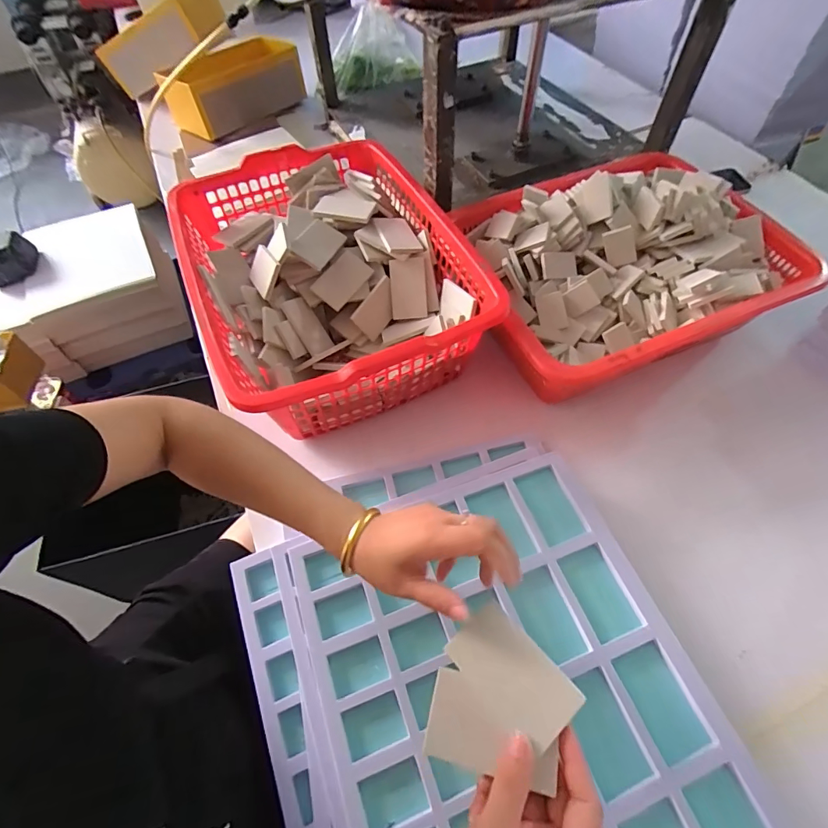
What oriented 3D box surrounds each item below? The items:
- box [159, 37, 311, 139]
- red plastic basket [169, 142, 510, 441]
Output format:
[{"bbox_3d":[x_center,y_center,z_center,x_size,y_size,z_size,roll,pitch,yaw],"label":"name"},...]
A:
[{"bbox_3d":[-0.460,-0.826,1.092,0.184,0.136,0.336,37,66,22],"label":"box"},{"bbox_3d":[-0.122,-0.203,0.661,0.360,0.151,0.488,-22,60,-11],"label":"red plastic basket"}]

